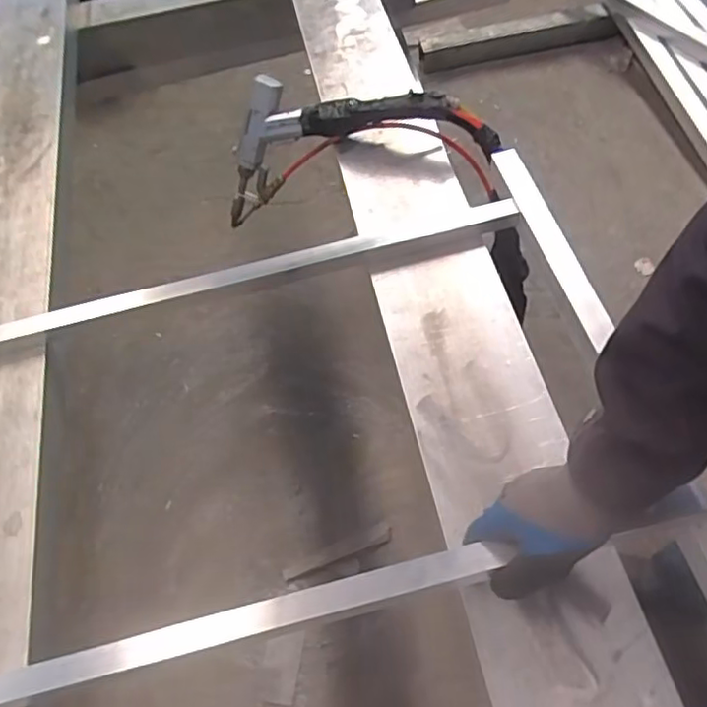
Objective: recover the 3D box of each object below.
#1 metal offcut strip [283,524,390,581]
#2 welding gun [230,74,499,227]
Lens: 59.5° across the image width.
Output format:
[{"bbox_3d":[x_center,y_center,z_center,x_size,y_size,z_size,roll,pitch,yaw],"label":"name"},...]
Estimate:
[{"bbox_3d":[-0.034,0.410,1.280,0.232,0.006,0.033,-20,66,-10],"label":"metal offcut strip"},{"bbox_3d":[-0.023,-0.316,0.896,0.444,0.181,0.103,-5,54,24],"label":"welding gun"}]

